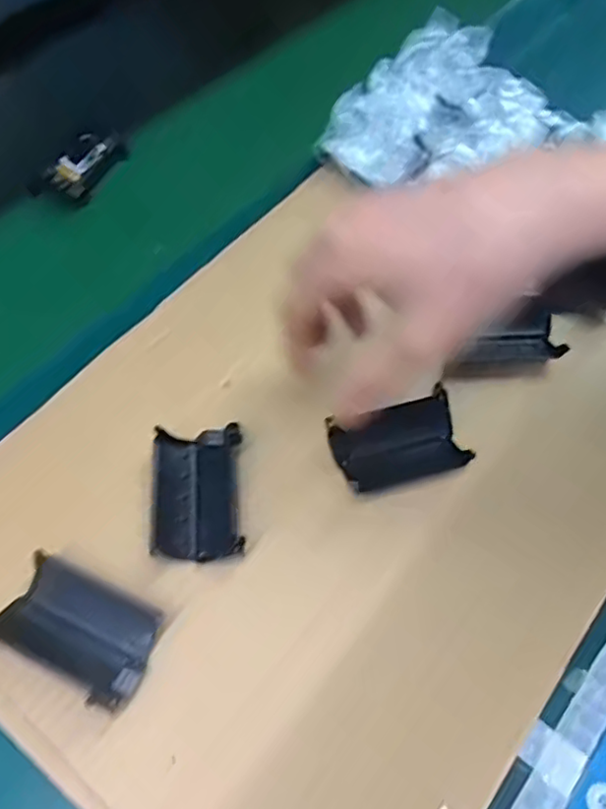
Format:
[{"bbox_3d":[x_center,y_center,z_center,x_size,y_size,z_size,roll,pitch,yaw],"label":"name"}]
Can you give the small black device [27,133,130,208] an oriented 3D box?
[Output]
[{"bbox_3d":[-0.163,-0.175,0.470,0.034,0.018,0.076,22,60,12],"label":"small black device"}]

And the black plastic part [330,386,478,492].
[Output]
[{"bbox_3d":[0.053,0.021,0.354,0.070,0.014,0.044,-14,61,-11],"label":"black plastic part"}]

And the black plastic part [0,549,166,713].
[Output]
[{"bbox_3d":[-0.104,0.104,0.298,0.072,0.015,0.046,22,61,10],"label":"black plastic part"}]

